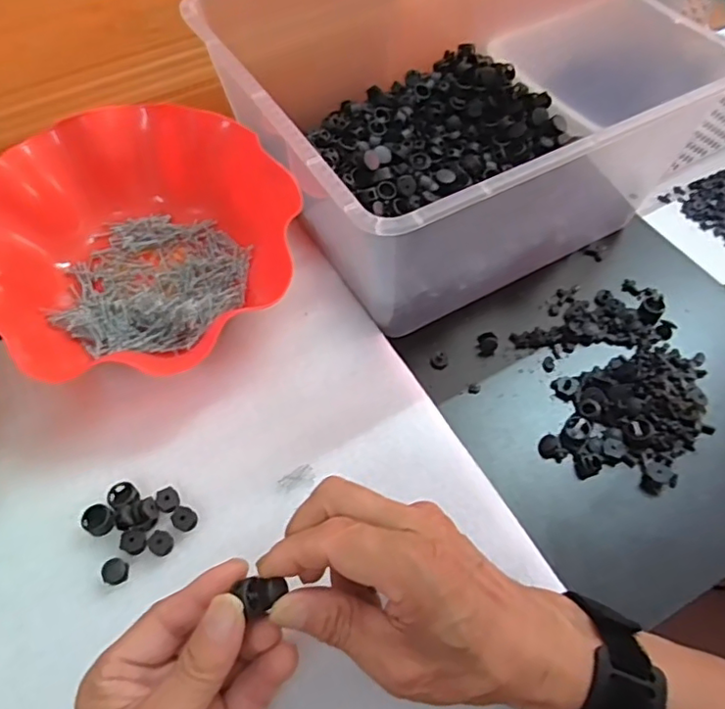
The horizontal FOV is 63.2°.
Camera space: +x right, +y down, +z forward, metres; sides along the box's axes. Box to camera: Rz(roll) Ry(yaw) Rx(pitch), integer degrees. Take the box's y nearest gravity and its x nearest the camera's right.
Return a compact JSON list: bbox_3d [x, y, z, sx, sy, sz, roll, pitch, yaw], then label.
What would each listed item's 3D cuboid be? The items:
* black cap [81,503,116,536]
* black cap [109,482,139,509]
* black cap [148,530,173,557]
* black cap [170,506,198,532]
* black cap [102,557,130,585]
[{"bbox_3d":[-0.157,0.099,0.352,0.019,0.011,0.017,29,63,15],"label":"black cap"},{"bbox_3d":[-0.146,0.087,0.361,0.016,0.010,0.016,0,59,0],"label":"black cap"},{"bbox_3d":[-0.118,0.109,0.343,0.013,0.008,0.013,0,59,0],"label":"black cap"},{"bbox_3d":[-0.106,0.098,0.351,0.013,0.008,0.014,0,59,0],"label":"black cap"},{"bbox_3d":[-0.141,0.124,0.337,0.013,0.007,0.014,0,59,0],"label":"black cap"}]

